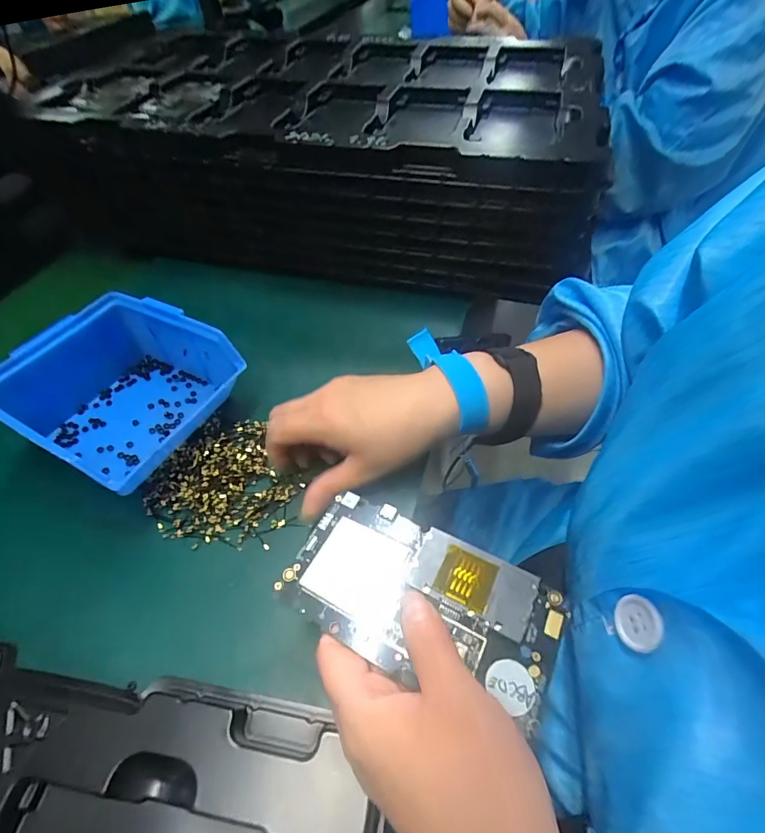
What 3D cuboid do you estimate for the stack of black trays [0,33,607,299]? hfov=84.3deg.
[{"bbox_3d":[-0.043,-0.315,0.508,0.517,0.153,0.363,9,53,12],"label":"stack of black trays"}]

